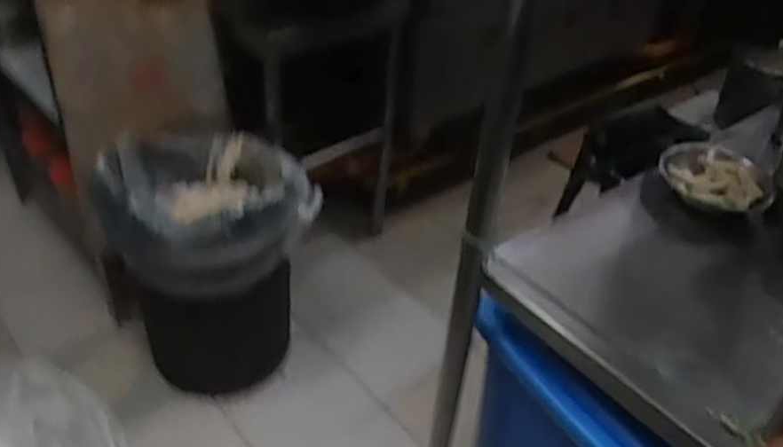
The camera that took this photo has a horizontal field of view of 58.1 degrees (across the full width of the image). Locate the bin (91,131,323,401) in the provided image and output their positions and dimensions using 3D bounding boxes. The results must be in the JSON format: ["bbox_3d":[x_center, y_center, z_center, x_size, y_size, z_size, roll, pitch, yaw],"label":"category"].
[{"bbox_3d":[-0.383,0.076,1.561,0.369,0.477,0.367,2,36,-2],"label":"bin"}]

